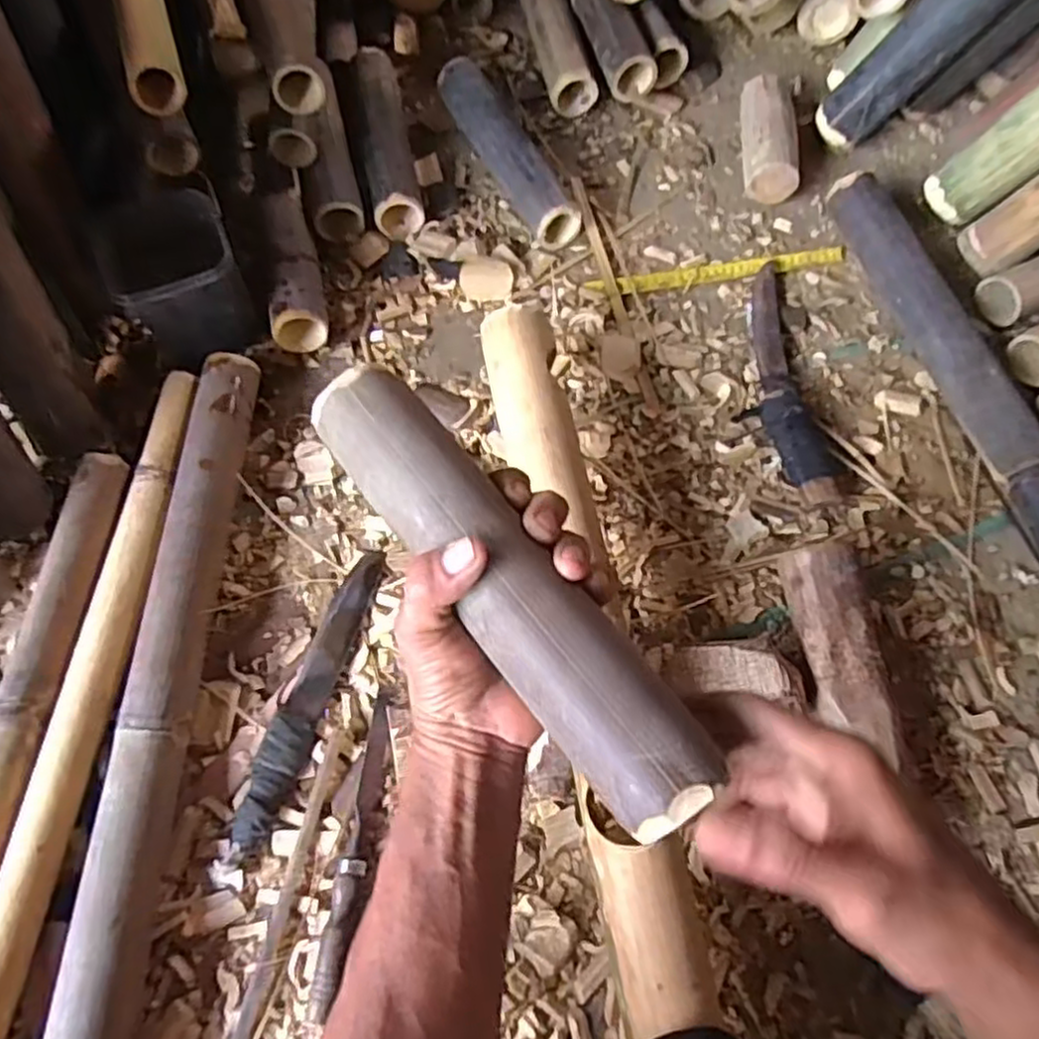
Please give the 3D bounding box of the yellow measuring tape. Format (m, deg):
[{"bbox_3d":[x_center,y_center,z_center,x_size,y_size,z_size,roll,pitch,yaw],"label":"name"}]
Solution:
[{"bbox_3d":[0.221,-0.279,0.819,0.290,0.011,0.022,-8,69,-2],"label":"yellow measuring tape"}]

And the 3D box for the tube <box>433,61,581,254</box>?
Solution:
[{"bbox_3d":[-0.015,-0.432,0.847,0.060,0.057,0.270,-26,70,-11],"label":"tube"}]

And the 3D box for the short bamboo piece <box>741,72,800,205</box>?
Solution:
[{"bbox_3d":[0.290,-0.443,0.856,0.056,0.060,0.164,5,67,1],"label":"short bamboo piece"}]

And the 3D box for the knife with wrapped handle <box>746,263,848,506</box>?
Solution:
[{"bbox_3d":[0.272,-0.145,0.744,0.062,0.034,0.281,-7,67,-4],"label":"knife with wrapped handle"}]

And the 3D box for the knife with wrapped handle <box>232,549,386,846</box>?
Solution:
[{"bbox_3d":[-0.174,0.138,0.618,0.033,0.025,0.256,16,68,4],"label":"knife with wrapped handle"}]

